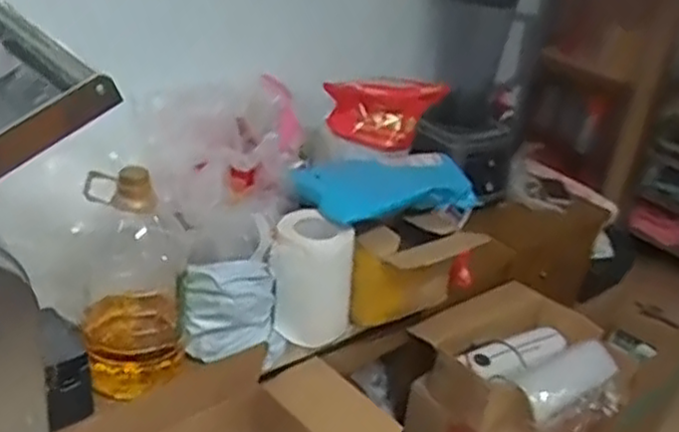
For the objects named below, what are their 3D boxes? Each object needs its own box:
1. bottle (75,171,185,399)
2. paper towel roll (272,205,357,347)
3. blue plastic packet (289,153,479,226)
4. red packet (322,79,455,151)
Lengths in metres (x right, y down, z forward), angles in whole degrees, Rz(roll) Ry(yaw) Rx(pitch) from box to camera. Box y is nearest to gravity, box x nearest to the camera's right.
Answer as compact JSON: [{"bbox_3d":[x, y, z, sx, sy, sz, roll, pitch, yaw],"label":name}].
[{"bbox_3d":[-0.312,0.095,1.106,0.151,0.328,0.138,-4,29,-21],"label":"bottle"},{"bbox_3d":[-0.046,0.115,1.309,0.143,0.204,0.117,8,27,1],"label":"paper towel roll"},{"bbox_3d":[0.086,-0.052,1.430,0.358,0.099,0.128,-7,30,-25],"label":"blue plastic packet"},{"bbox_3d":[0.092,-0.204,1.502,0.229,0.153,0.081,5,27,-3],"label":"red packet"}]

